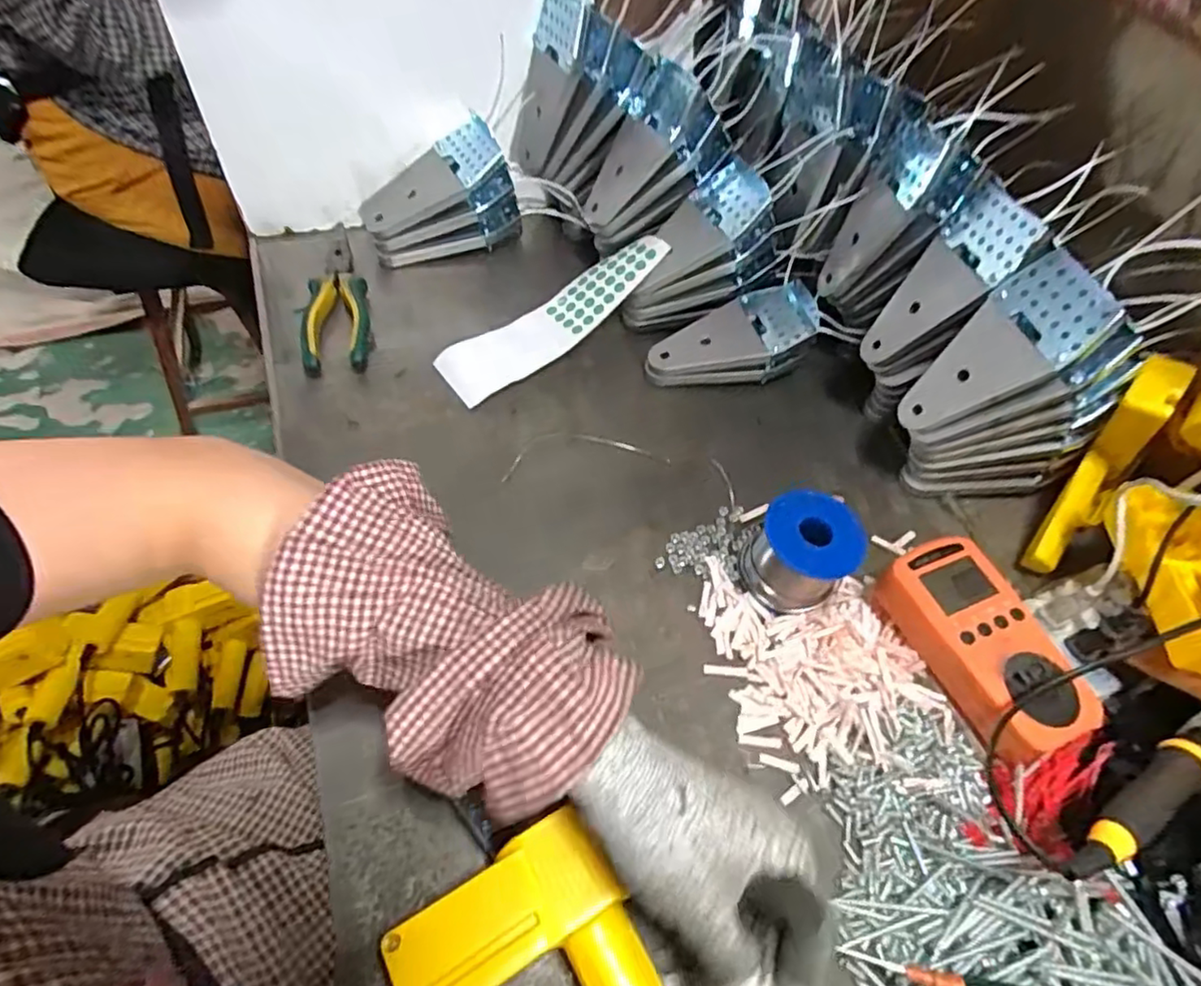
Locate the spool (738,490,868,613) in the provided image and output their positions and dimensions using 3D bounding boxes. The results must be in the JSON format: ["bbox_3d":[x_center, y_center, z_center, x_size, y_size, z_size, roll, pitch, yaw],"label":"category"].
[{"bbox_3d":[0.134,0.041,0.430,0.063,0.068,0.064,3,56,-5],"label":"spool"}]

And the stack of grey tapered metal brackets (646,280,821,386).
[{"bbox_3d":[0.113,-0.131,0.546,0.148,0.049,0.069,-13,59,-15],"label":"stack of grey tapered metal brackets"}]

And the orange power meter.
[{"bbox_3d":[0.229,0.096,0.391,0.076,0.047,0.130,-14,59,-16],"label":"orange power meter"}]

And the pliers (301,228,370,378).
[{"bbox_3d":[-0.228,-0.169,0.550,0.052,0.029,0.170,-11,59,-8],"label":"pliers"}]

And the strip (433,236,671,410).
[{"bbox_3d":[-0.041,-0.158,0.547,0.212,0.061,0.062,-32,66,-24],"label":"strip"}]

